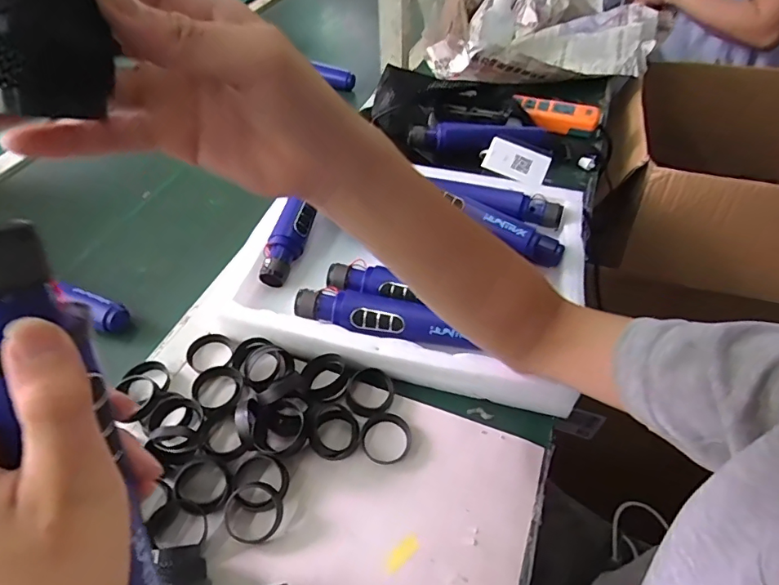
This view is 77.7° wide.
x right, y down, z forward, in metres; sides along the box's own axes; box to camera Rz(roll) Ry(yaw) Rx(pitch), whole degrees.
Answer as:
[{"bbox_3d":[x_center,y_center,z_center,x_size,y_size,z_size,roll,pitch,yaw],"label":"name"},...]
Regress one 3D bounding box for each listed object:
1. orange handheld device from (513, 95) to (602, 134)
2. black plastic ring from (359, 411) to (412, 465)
[{"bbox_3d":[0.254,-0.273,0.740,0.123,0.036,0.033,15,50,13],"label":"orange handheld device"},{"bbox_3d":[-0.004,0.126,0.423,0.044,0.008,0.045,1,47,-1],"label":"black plastic ring"}]

